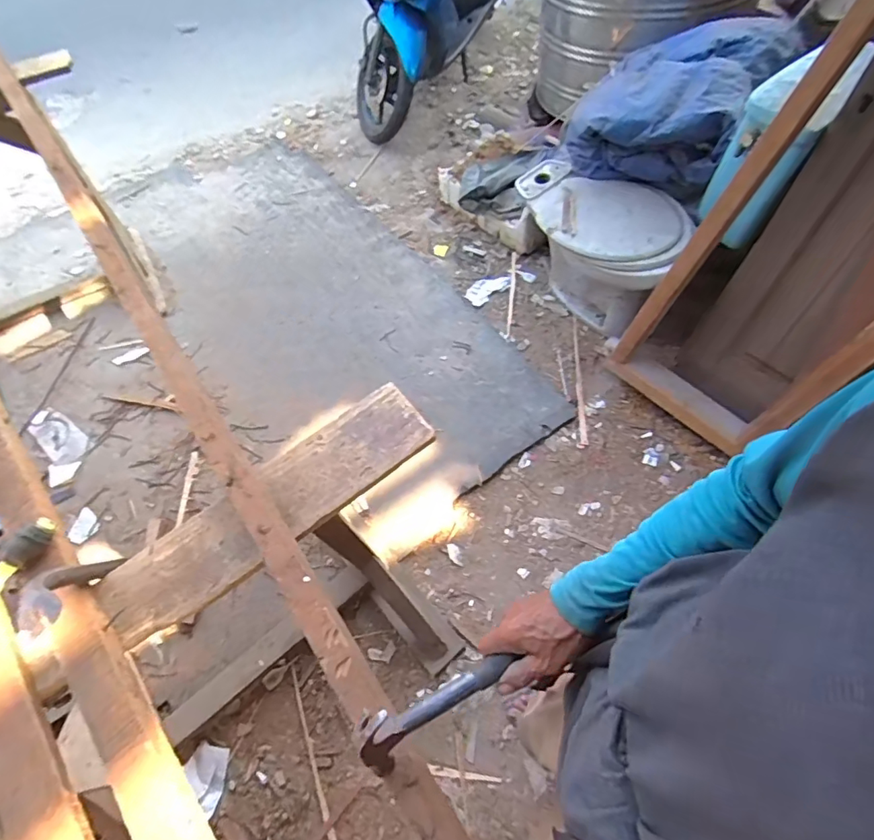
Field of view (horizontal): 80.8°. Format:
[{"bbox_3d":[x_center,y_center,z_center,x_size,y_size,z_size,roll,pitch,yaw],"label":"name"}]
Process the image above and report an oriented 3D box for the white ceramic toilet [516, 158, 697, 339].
[{"bbox_3d":[0.483,-0.541,1.702,0.593,0.433,0.307,40,69,23],"label":"white ceramic toilet"}]

